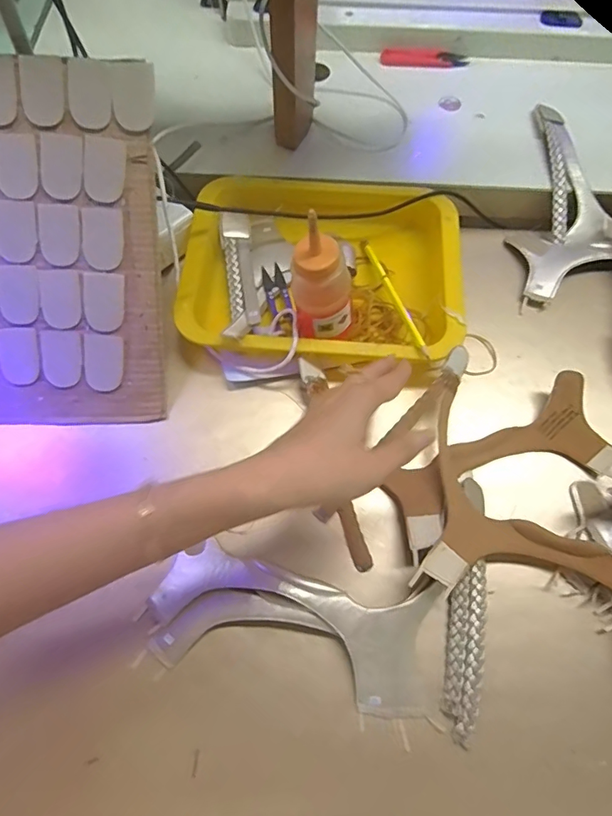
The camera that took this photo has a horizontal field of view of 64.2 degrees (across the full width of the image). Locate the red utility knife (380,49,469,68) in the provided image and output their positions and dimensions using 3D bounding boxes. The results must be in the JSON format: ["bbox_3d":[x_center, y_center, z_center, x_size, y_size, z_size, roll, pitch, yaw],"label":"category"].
[{"bbox_3d":[0.142,-0.420,0.586,0.102,0.011,0.018,5,68,0],"label":"red utility knife"}]

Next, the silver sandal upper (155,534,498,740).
[{"bbox_3d":[0.010,0.155,0.362,0.241,0.018,0.104,11,67,4],"label":"silver sandal upper"}]

